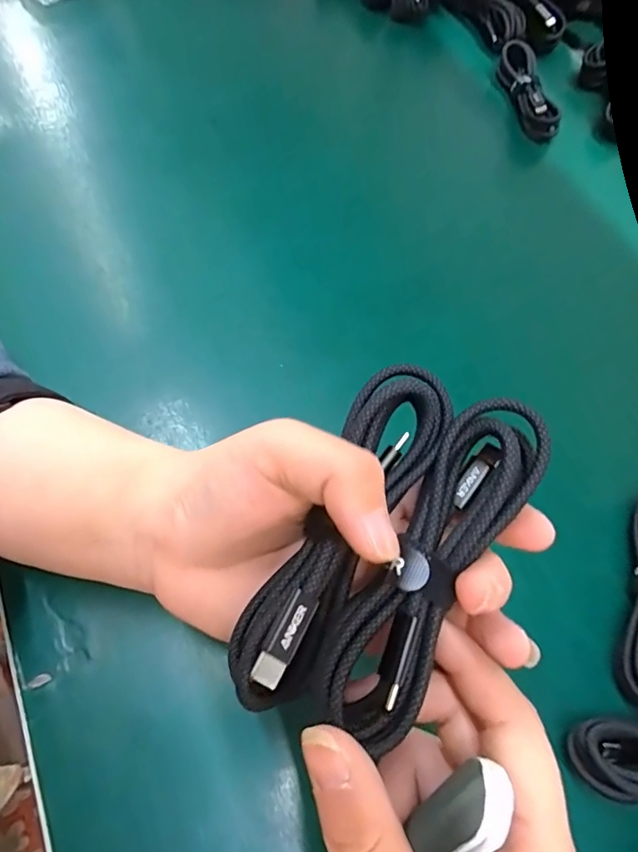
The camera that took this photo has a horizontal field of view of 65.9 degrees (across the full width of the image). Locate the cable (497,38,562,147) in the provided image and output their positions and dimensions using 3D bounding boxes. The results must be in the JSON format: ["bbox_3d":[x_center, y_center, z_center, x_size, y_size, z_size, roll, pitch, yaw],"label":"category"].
[{"bbox_3d":[0.188,-0.304,0.444,0.031,0.027,0.105,-7,65,-8],"label":"cable"}]

